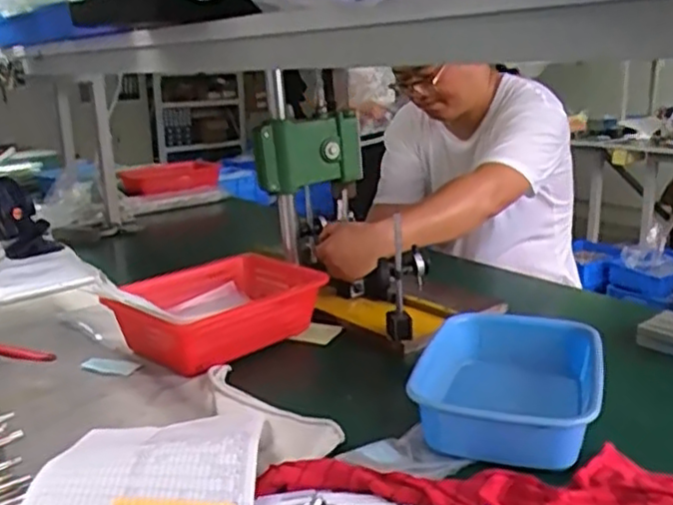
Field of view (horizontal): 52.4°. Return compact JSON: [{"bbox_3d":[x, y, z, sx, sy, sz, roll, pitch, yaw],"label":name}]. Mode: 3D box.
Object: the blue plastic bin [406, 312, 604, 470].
[{"bbox_3d":[0.217,0.180,0.870,0.203,0.111,0.273,4,16,18],"label":"blue plastic bin"}]

